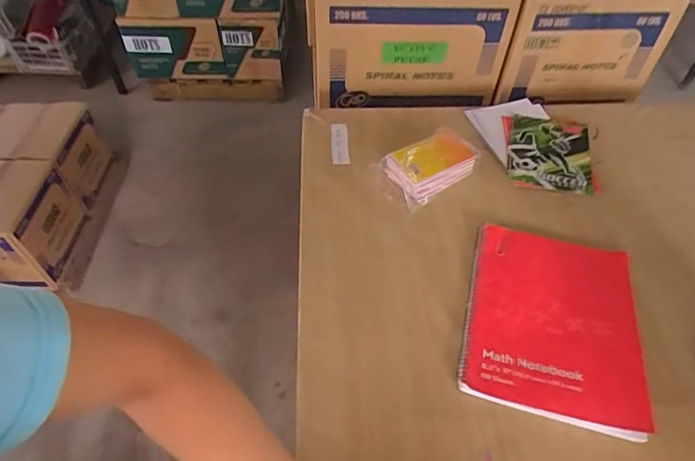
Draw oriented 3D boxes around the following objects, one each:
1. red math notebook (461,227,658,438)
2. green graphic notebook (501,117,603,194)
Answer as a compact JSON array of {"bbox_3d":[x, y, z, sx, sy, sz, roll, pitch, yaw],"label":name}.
[{"bbox_3d":[0.272,0.110,0.617,0.210,0.015,0.272,14,51,10],"label":"red math notebook"},{"bbox_3d":[0.372,-0.148,0.858,0.154,0.015,0.206,8,50,5],"label":"green graphic notebook"}]

